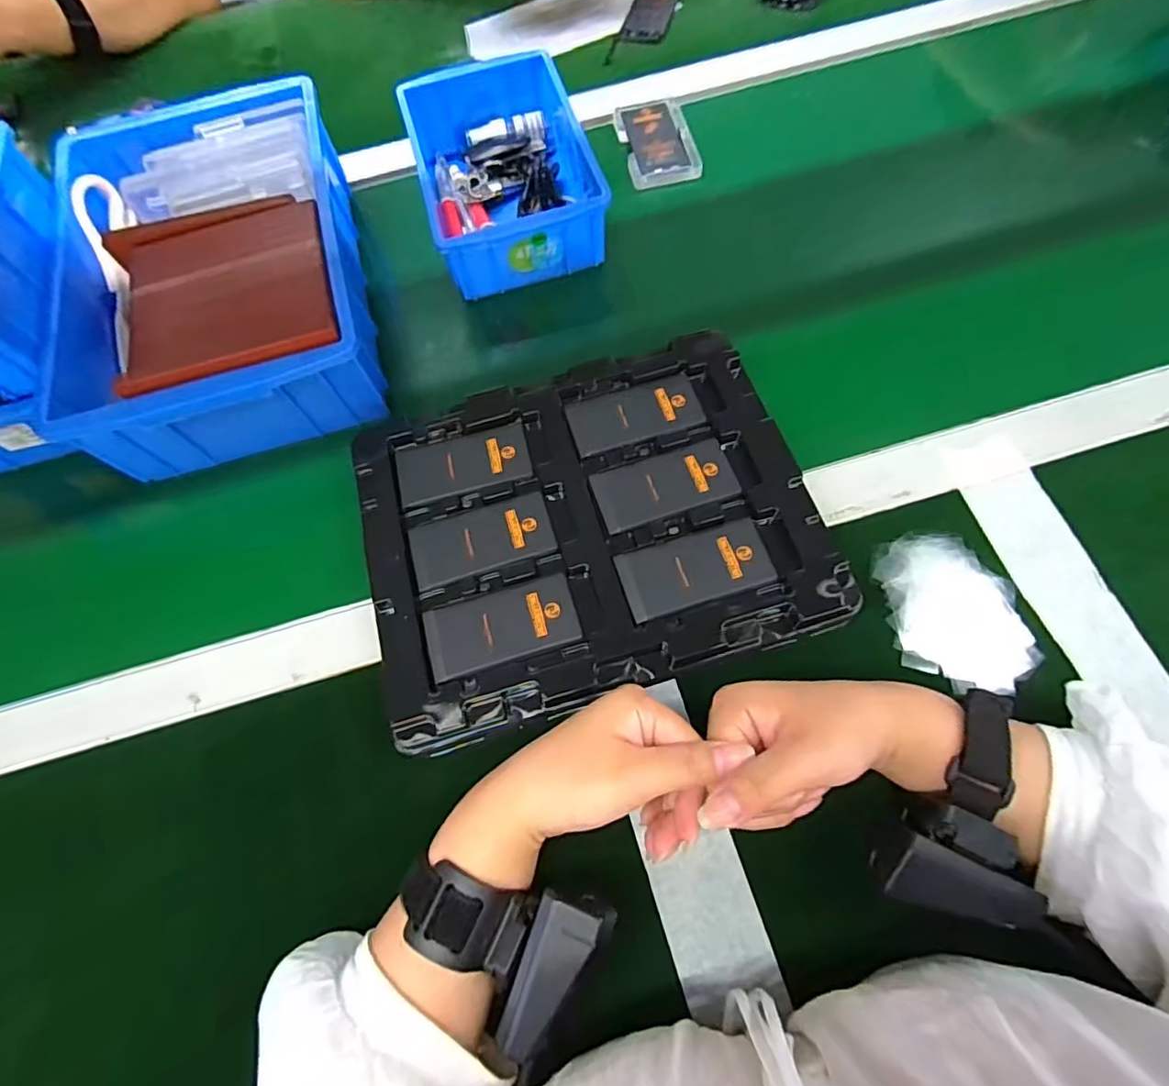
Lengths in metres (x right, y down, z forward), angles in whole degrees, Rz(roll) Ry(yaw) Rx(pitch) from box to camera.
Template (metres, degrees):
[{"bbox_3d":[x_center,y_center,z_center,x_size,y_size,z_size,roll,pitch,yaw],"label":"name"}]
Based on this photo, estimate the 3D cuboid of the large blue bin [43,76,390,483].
[{"bbox_3d":[-0.277,-0.208,0.454,0.198,0.106,0.295,-16,71,-3],"label":"large blue bin"}]

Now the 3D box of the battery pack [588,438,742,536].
[{"bbox_3d":[0.052,-0.037,0.372,0.089,0.005,0.046,-17,72,-3],"label":"battery pack"}]

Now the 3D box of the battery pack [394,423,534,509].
[{"bbox_3d":[-0.081,-0.053,0.384,0.087,0.005,0.044,-15,71,-3],"label":"battery pack"}]

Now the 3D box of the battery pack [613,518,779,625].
[{"bbox_3d":[0.067,0.016,0.347,0.089,0.007,0.045,-17,71,-3],"label":"battery pack"}]

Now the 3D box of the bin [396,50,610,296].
[{"bbox_3d":[-0.068,-0.308,0.486,0.129,0.070,0.203,-16,71,-3],"label":"bin"}]

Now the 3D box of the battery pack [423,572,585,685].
[{"bbox_3d":[-0.049,0.050,0.342,0.088,0.006,0.045,-17,72,-3],"label":"battery pack"}]

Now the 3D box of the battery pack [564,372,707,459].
[{"bbox_3d":[0.034,-0.088,0.390,0.087,0.004,0.044,-17,72,-3],"label":"battery pack"}]

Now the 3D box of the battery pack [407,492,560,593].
[{"bbox_3d":[-0.065,-0.002,0.365,0.089,0.005,0.045,-17,72,-3],"label":"battery pack"}]

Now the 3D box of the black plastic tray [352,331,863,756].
[{"bbox_3d":[0.000,-0.015,0.364,0.276,0.022,0.217,-17,72,-3],"label":"black plastic tray"}]

